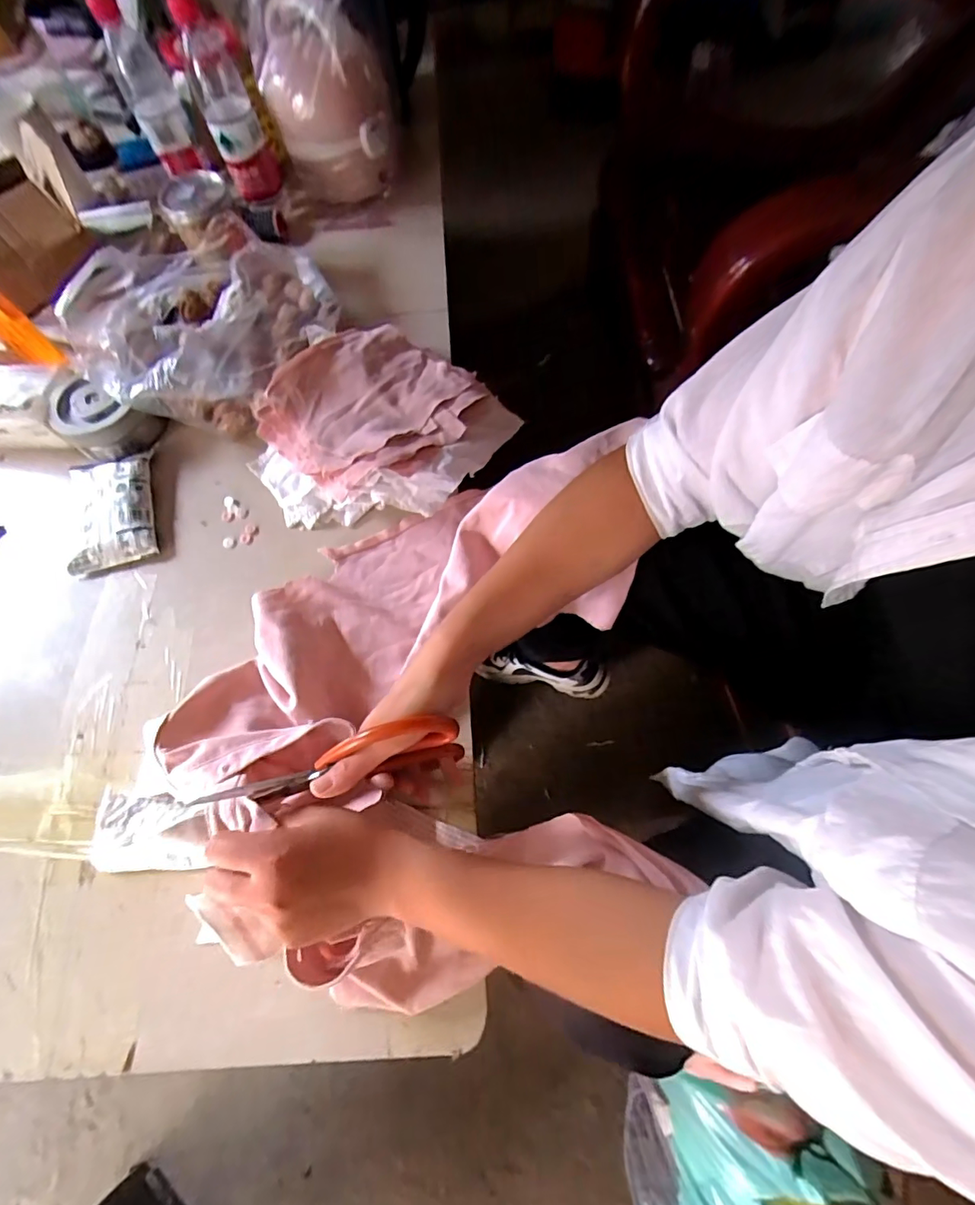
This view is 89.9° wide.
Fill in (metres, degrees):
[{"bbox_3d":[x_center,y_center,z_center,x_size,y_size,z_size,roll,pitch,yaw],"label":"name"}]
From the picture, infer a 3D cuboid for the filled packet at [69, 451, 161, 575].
[{"bbox_3d":[-0.422,-0.104,0.550,0.091,0.031,0.133,-14,69,-3],"label":"filled packet"}]

